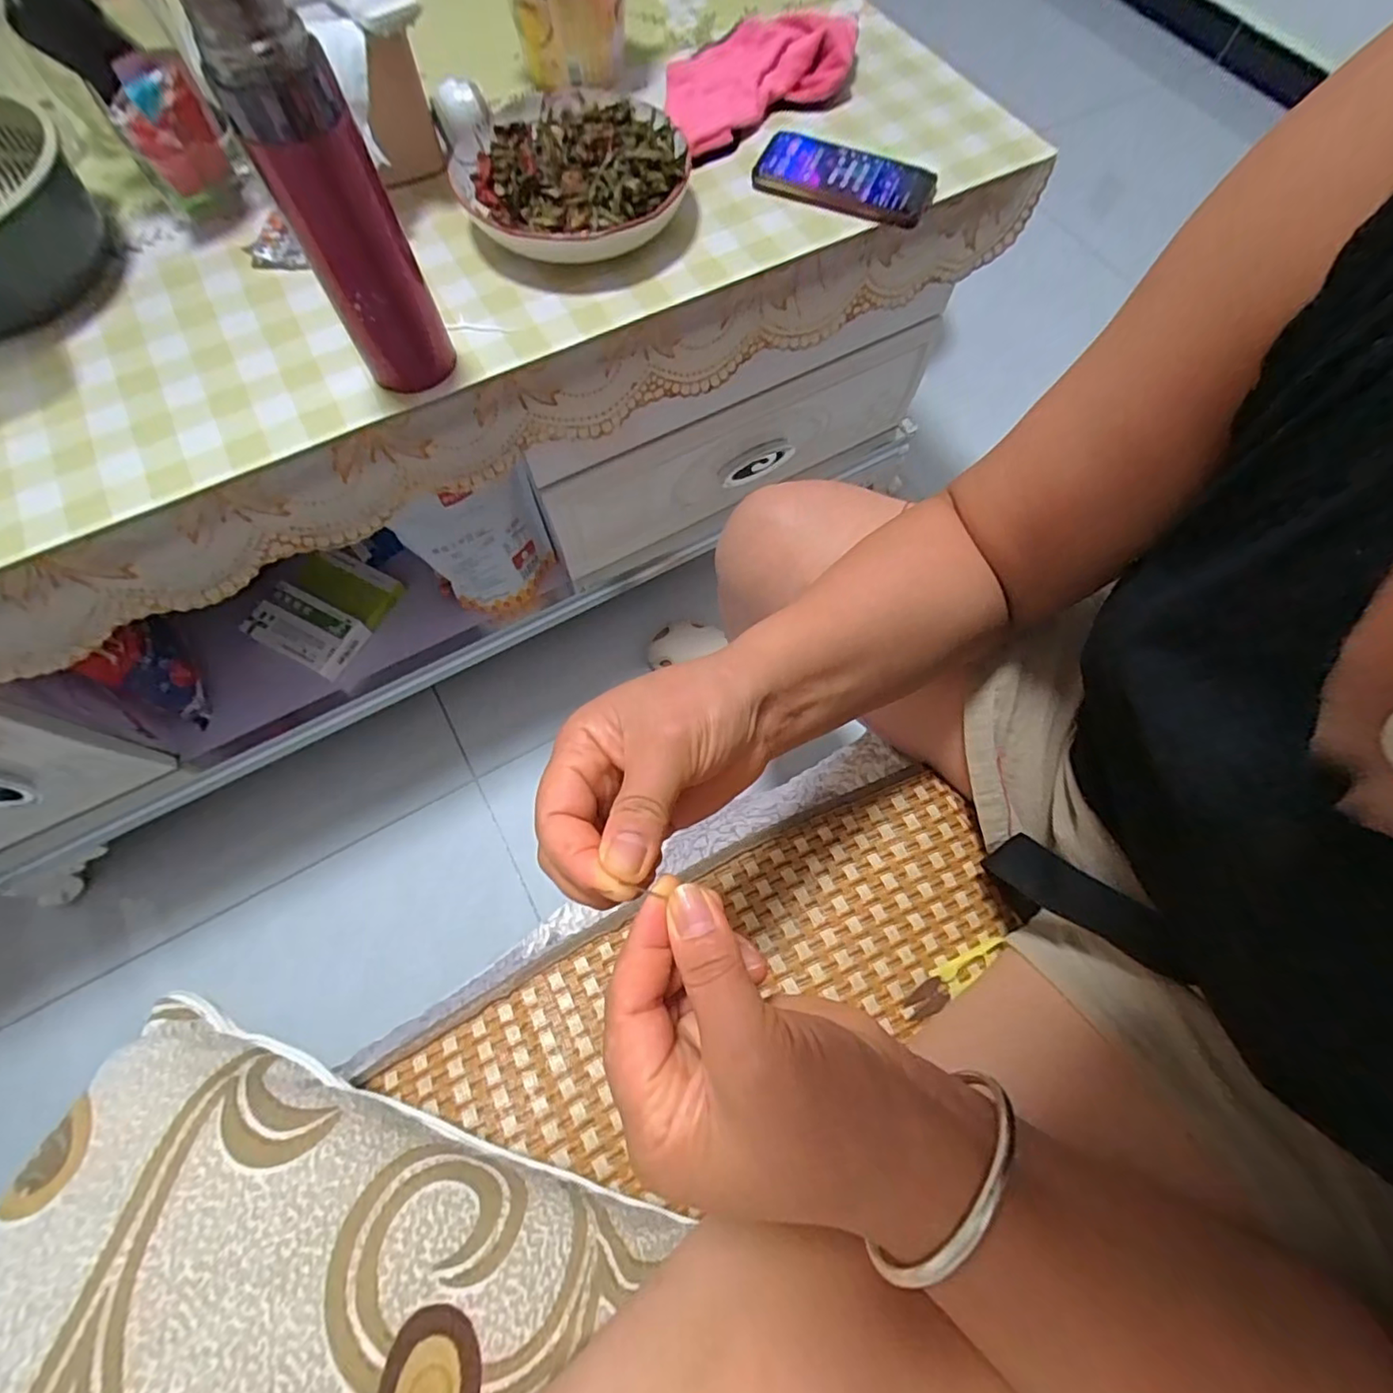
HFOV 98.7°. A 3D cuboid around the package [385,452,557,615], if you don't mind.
[{"bbox_3d":[-0.255,-0.178,0.740,0.154,0.197,0.051,-33,73,-12],"label":"package"}]

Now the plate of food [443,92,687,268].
[{"bbox_3d":[-0.114,-0.490,0.556,0.207,0.044,0.215,0,69,-1],"label":"plate of food"}]

